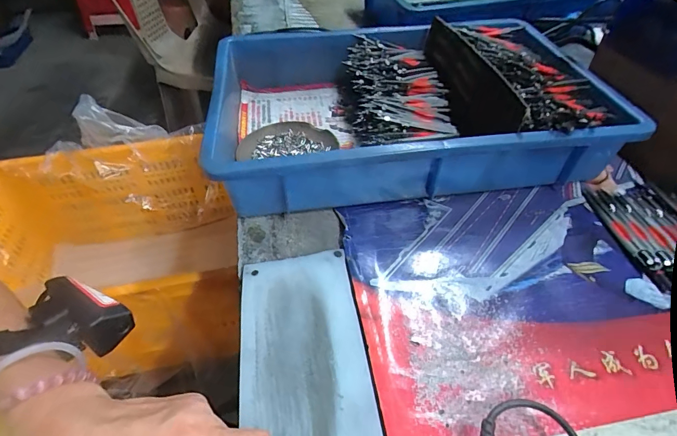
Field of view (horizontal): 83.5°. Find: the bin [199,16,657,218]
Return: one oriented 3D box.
[{"bbox_3d":[0.078,-0.135,0.452,0.429,0.086,0.310,-6,48,-7],"label":"bin"}]

